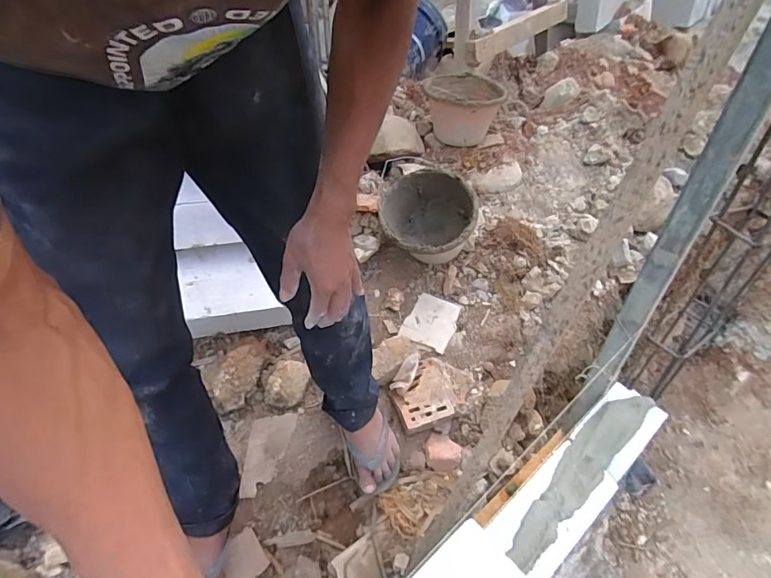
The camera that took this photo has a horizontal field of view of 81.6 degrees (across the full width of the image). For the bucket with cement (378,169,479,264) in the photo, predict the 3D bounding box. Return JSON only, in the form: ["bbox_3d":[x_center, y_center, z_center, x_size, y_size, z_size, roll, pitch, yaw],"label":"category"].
[{"bbox_3d":[0.126,-0.177,1.220,0.246,0.180,0.246,-5,67,12],"label":"bucket with cement"}]

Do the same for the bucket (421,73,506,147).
[{"bbox_3d":[0.254,-0.588,1.457,0.238,0.163,0.238,-2,46,2],"label":"bucket"}]

